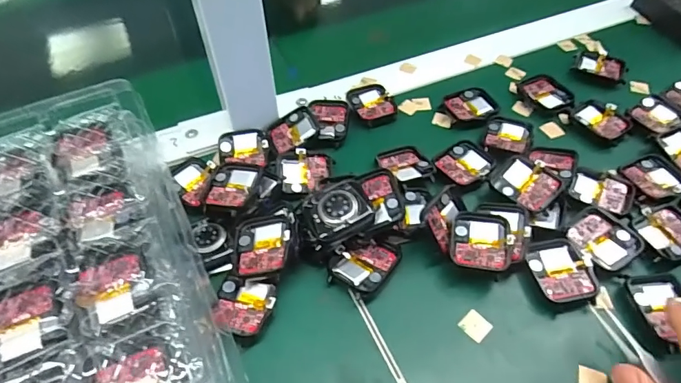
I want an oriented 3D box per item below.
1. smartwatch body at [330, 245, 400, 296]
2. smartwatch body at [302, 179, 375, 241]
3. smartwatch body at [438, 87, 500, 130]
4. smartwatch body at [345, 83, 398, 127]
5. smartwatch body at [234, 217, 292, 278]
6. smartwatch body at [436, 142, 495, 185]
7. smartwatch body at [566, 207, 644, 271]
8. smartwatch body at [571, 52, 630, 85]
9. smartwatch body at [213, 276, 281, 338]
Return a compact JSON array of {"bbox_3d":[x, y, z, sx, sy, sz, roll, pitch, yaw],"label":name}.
[{"bbox_3d":[0.017,0.048,0.288,0.033,0.009,0.042,33,58,24],"label":"smartwatch body"},{"bbox_3d":[-0.003,0.011,0.285,0.043,0.007,0.033,-24,69,-4],"label":"smartwatch body"},{"bbox_3d":[0.113,-0.074,0.382,0.042,0.008,0.042,-20,54,-15],"label":"smartwatch body"},{"bbox_3d":[0.028,-0.076,0.387,0.036,0.007,0.049,-12,52,-9],"label":"smartwatch body"},{"bbox_3d":[-0.050,0.034,0.284,0.038,0.007,0.041,-9,49,11],"label":"smartwatch body"},{"bbox_3d":[0.097,-0.022,0.341,0.042,0.007,0.039,-35,59,-24],"label":"smartwatch body"},{"bbox_3d":[0.178,0.032,0.298,0.039,0.012,0.042,-33,58,-23],"label":"smartwatch body"},{"bbox_3d":[0.245,-0.117,0.416,0.046,0.008,0.037,21,54,17],"label":"smartwatch body"},{"bbox_3d":[-0.058,0.068,0.270,0.036,0.009,0.038,0,51,1],"label":"smartwatch body"}]

